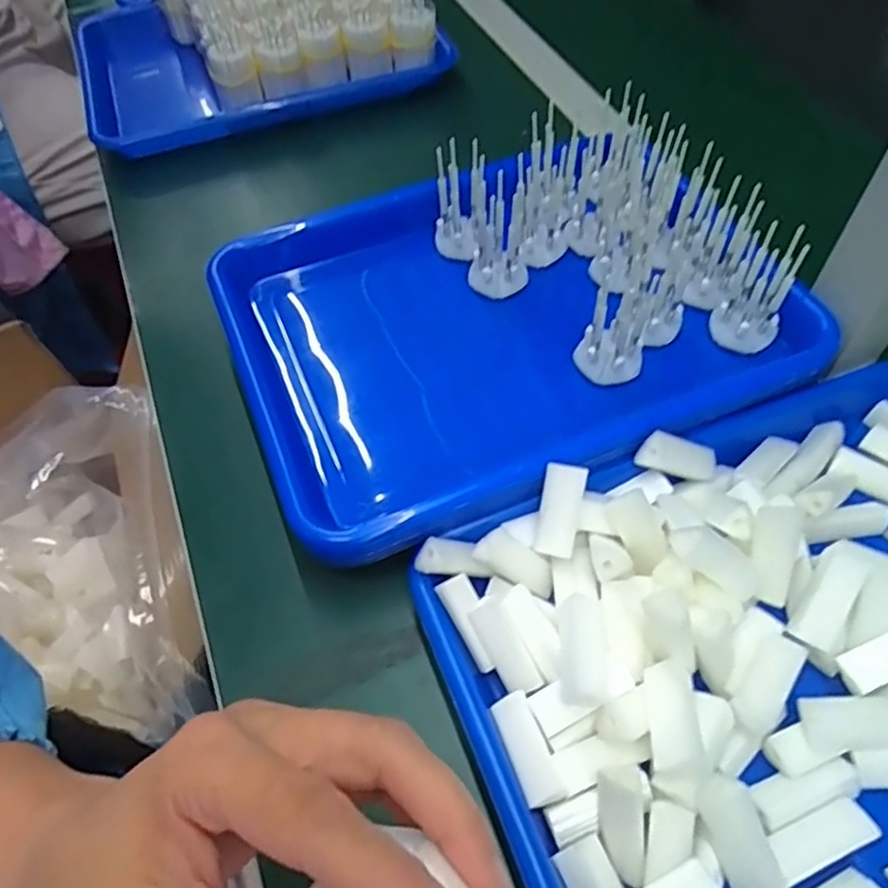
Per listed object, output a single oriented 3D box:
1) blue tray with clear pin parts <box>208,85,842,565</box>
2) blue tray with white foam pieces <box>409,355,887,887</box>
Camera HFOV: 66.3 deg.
[{"bbox_3d":[0.038,-0.081,0.428,0.333,0.084,0.249,-19,57,-10],"label":"blue tray with clear pin parts"},{"bbox_3d":[0.174,0.090,0.311,0.329,0.047,0.244,-21,58,-11],"label":"blue tray with white foam pieces"}]

